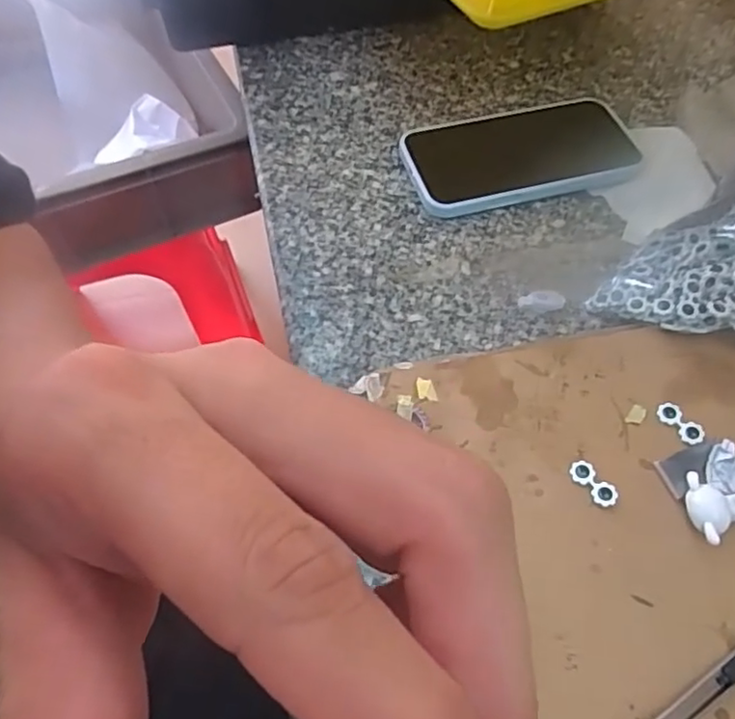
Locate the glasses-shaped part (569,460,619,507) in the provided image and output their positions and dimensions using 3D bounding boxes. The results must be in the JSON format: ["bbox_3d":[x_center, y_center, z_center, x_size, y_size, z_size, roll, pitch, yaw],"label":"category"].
[{"bbox_3d":[0.115,0.063,0.312,0.013,0.005,0.027,-34,65,-21],"label":"glasses-shaped part"}]

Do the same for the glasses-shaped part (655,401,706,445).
[{"bbox_3d":[0.170,0.035,0.332,0.014,0.004,0.026,-28,64,-18],"label":"glasses-shaped part"}]

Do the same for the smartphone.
[{"bbox_3d":[0.109,-0.148,0.443,0.163,0.016,0.091,-15,60,-11],"label":"smartphone"}]

